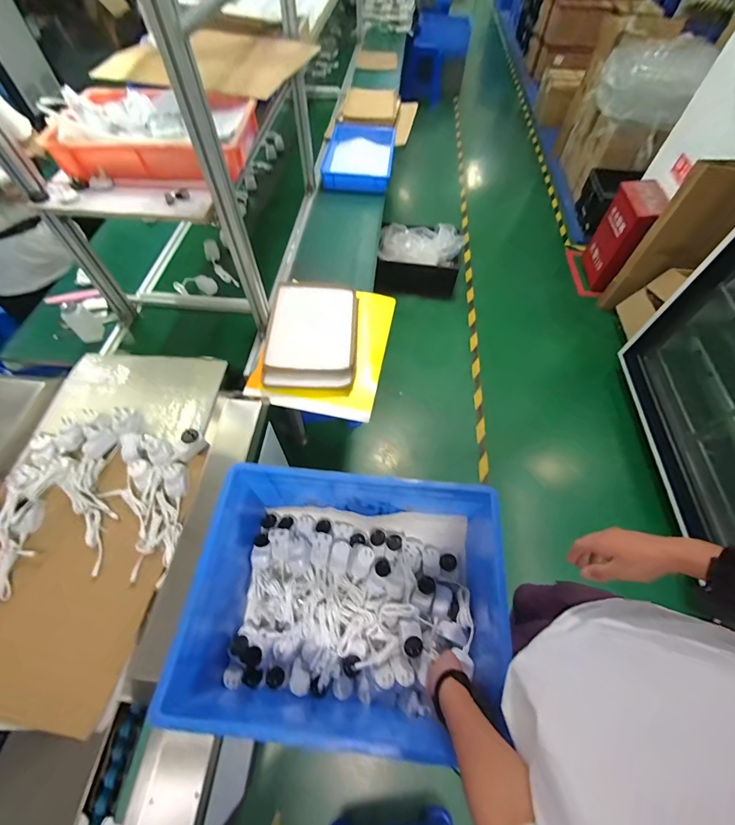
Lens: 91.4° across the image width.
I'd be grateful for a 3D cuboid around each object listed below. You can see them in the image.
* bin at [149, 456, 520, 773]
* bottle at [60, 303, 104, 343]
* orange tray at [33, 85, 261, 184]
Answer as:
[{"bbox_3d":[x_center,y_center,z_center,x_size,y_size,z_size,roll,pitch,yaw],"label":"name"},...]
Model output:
[{"bbox_3d":[-0.036,0.361,0.716,0.544,0.257,0.403,5,59,1],"label":"bin"},{"bbox_3d":[-0.832,-0.268,1.040,0.055,0.113,0.069,38,65,19],"label":"bottle"},{"bbox_3d":[-0.500,-0.675,0.854,0.449,0.085,0.342,0,59,-2],"label":"orange tray"}]

